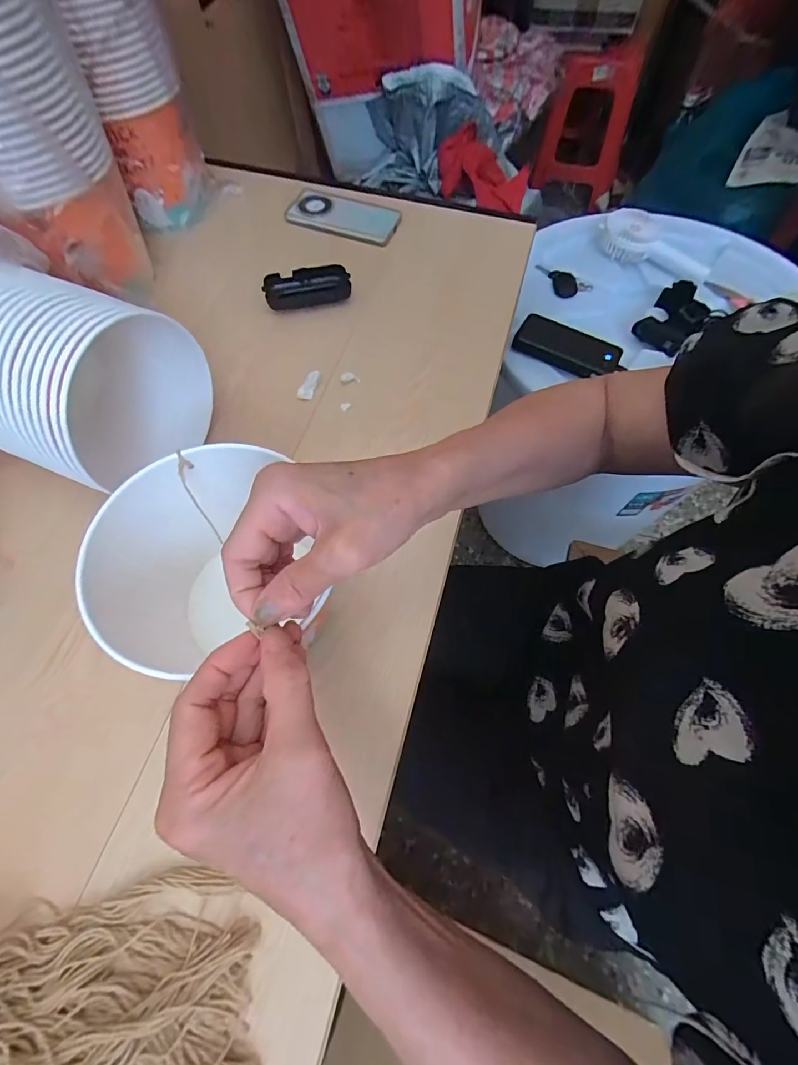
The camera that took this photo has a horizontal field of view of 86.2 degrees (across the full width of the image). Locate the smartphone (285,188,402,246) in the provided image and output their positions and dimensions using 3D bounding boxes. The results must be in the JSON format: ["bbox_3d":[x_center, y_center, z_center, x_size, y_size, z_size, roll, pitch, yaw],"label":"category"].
[{"bbox_3d":[-0.082,-0.479,0.639,0.159,0.012,0.090,20,66,11],"label":"smartphone"}]

